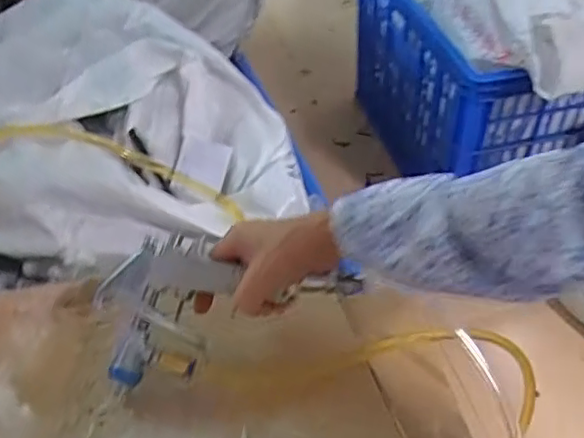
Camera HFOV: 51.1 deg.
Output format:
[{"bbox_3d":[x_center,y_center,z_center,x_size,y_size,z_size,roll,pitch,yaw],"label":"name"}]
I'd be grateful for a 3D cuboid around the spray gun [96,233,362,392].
[{"bbox_3d":[-0.061,0.055,0.516,0.207,0.045,0.103,-22,86,-10],"label":"spray gun"}]

